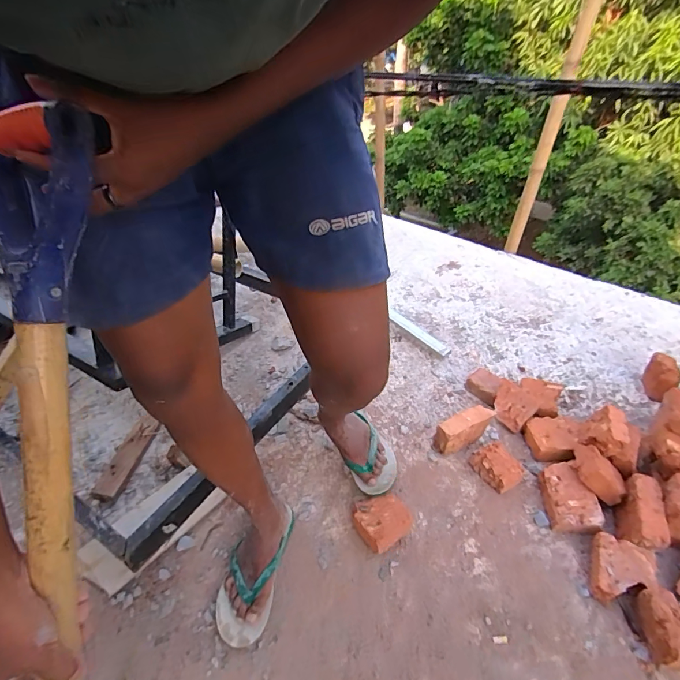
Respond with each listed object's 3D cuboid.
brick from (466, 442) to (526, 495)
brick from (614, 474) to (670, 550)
[{"bbox_3d":[0.389,0.310,1.010,0.084,0.064,0.129,-24,44,-24],"label":"brick"},{"bbox_3d":[0.638,0.362,0.868,0.065,0.072,0.152,13,42,16],"label":"brick"}]

